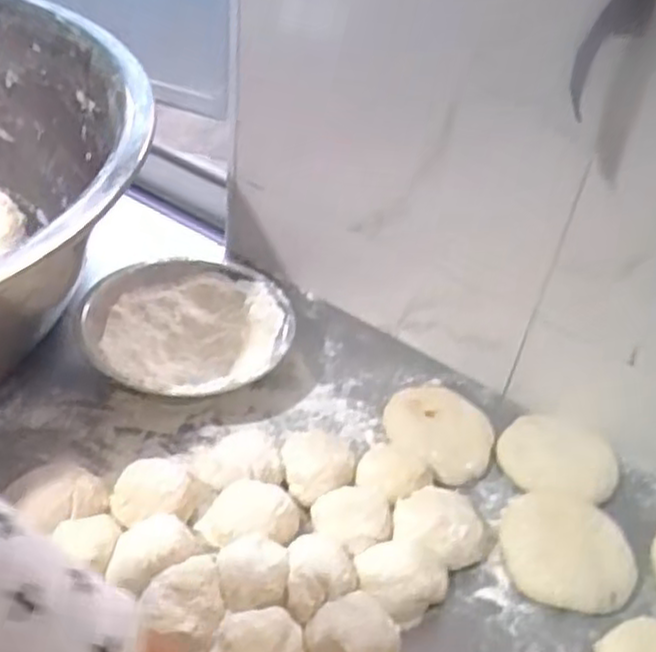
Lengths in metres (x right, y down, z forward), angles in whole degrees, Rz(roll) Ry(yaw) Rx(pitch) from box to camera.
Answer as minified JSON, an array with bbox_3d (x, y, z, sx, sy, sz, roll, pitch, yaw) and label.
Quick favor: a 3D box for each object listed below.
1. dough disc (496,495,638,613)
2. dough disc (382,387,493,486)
[{"bbox_3d":[0.171,0.161,0.533,0.094,0.031,0.077,21,42,16],"label":"dough disc"},{"bbox_3d":[0.092,0.086,0.614,0.091,0.017,0.088,4,40,-3],"label":"dough disc"}]

